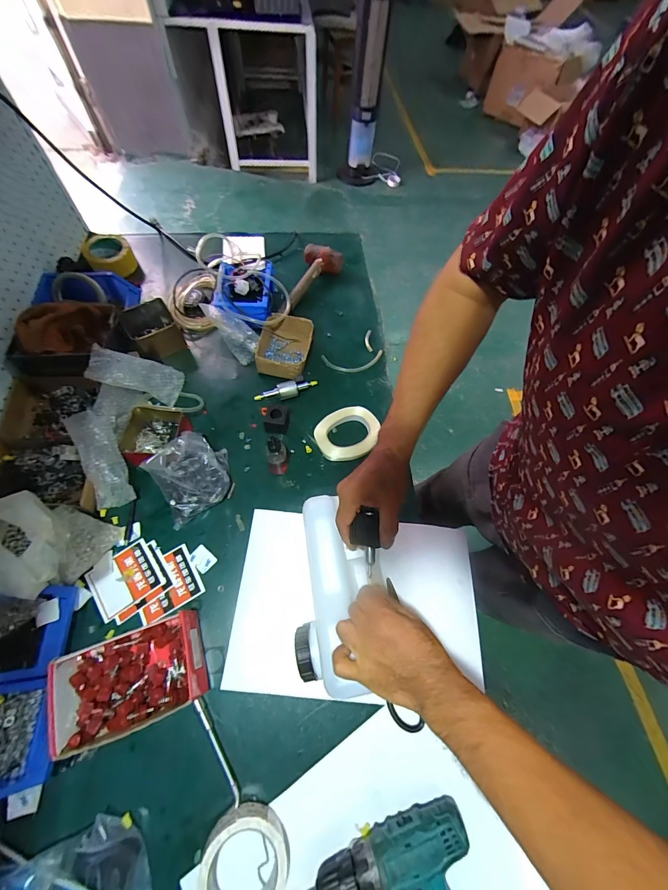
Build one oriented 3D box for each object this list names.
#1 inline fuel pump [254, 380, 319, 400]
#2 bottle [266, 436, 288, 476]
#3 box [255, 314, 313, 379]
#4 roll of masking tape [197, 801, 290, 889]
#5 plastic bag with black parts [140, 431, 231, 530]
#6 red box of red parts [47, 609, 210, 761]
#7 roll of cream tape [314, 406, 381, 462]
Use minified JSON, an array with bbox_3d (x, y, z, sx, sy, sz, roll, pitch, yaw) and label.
[{"bbox_3d":[-0.098,-0.113,0.703,0.131,0.027,0.028,-17,66,-11],"label":"inline fuel pump"},{"bbox_3d":[-0.103,0.015,0.607,0.037,0.097,0.044,-9,64,-8],"label":"bottle"},{"bbox_3d":[-0.108,-0.212,0.732,0.109,0.052,0.134,10,63,1],"label":"box"},{"bbox_3d":[-0.104,0.498,0.401,0.098,0.049,0.099,1,63,-3],"label":"roll of masking tape"},{"bbox_3d":[-0.241,0.053,0.578,0.123,0.094,0.108,-25,68,-15],"label":"plastic bag with black parts"},{"bbox_3d":[-0.274,0.320,0.466,0.182,0.062,0.114,-18,66,-12],"label":"red box of red parts"},{"bbox_3d":[0.029,-0.023,0.670,0.127,0.029,0.106,-30,69,-17],"label":"roll of cream tape"}]

